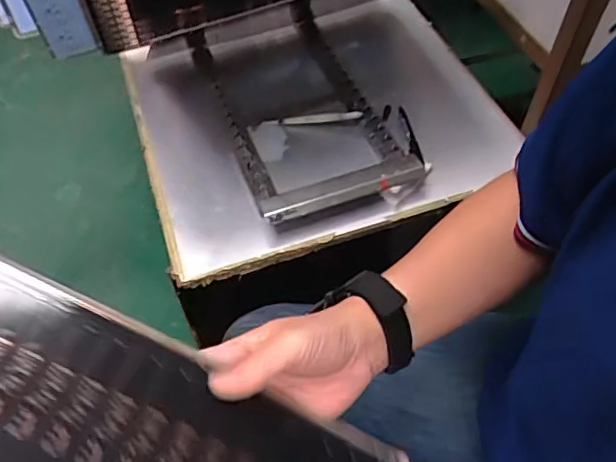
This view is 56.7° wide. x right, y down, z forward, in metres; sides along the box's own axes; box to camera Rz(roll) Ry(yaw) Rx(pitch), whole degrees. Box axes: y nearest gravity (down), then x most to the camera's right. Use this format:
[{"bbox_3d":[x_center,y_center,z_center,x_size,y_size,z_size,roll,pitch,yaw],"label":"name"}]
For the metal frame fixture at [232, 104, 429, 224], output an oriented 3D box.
[{"bbox_3d":[0.033,-0.102,0.722,0.227,0.031,0.178,-17,55,-11],"label":"metal frame fixture"}]

